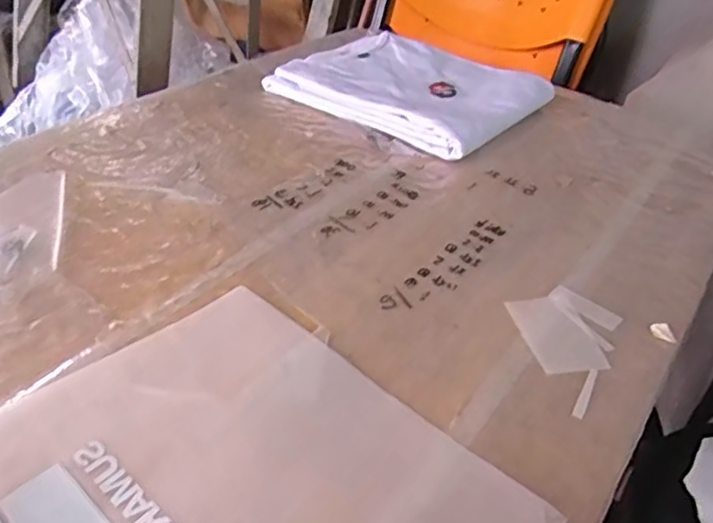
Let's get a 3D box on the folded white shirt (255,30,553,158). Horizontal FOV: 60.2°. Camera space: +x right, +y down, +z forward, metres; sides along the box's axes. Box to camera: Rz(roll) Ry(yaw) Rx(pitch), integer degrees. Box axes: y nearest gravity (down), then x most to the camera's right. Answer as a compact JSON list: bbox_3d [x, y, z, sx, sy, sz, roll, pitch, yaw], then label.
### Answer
[{"bbox_3d":[0.065,-0.203,0.696,0.259,0.028,0.215,30,45,27],"label":"folded white shirt"}]

